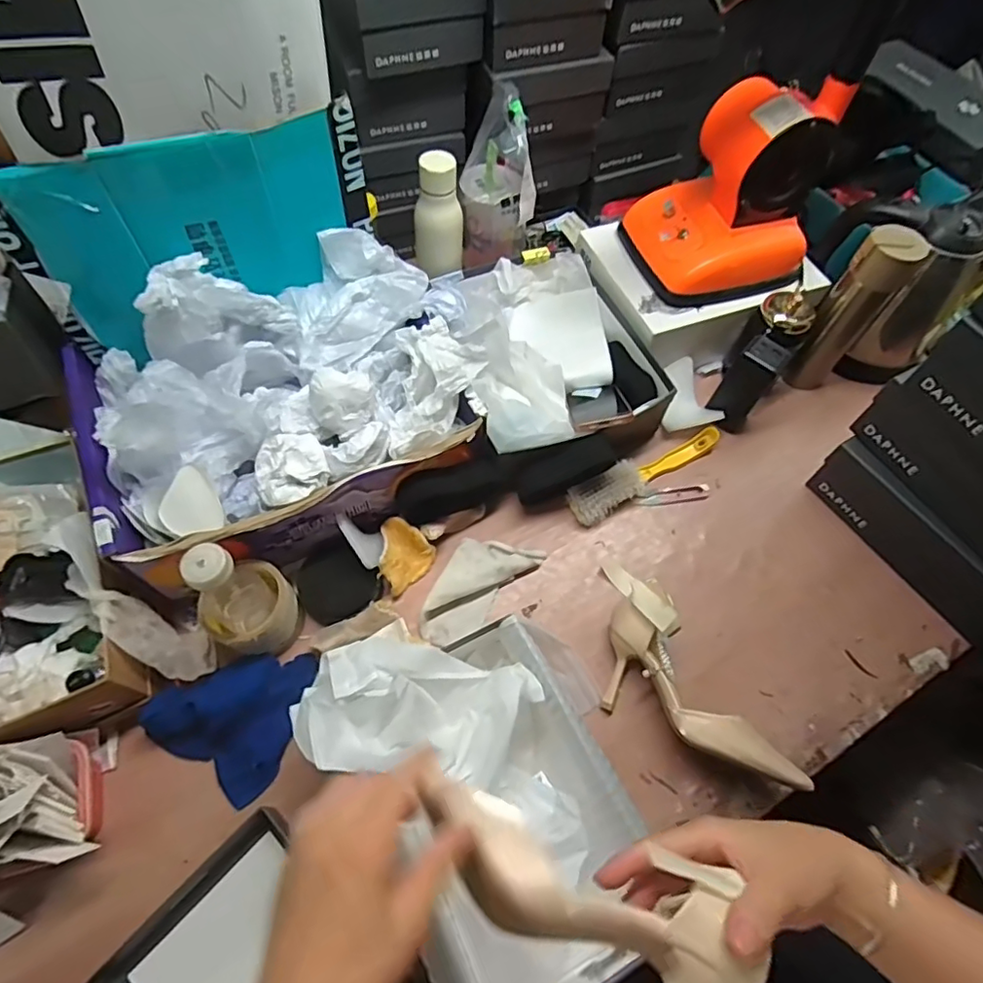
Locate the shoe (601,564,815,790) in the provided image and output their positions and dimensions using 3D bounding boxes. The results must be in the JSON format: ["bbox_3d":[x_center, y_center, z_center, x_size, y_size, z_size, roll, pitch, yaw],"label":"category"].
[{"bbox_3d":[0.194,0.202,0.606,0.117,0.100,0.267,-32,67,-19],"label":"shoe"}]

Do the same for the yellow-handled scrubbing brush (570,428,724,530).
[{"bbox_3d":[0.207,-0.025,0.769,0.229,0.030,0.050,-26,65,-16],"label":"yellow-handled scrubbing brush"}]

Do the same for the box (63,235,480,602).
[{"bbox_3d":[-0.226,-0.120,0.635,0.422,0.203,0.281,-22,64,-14],"label":"box"}]

